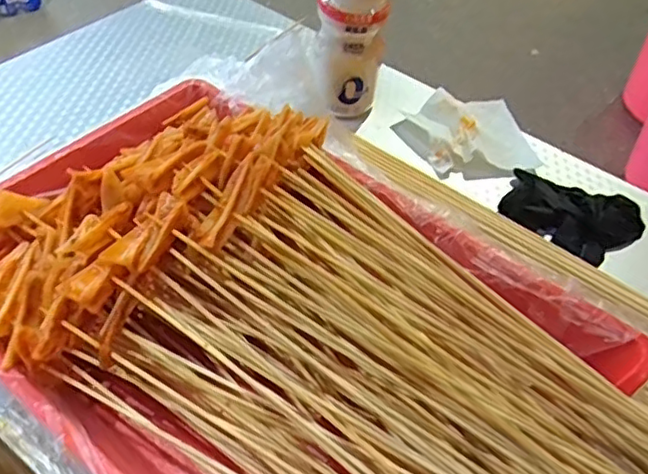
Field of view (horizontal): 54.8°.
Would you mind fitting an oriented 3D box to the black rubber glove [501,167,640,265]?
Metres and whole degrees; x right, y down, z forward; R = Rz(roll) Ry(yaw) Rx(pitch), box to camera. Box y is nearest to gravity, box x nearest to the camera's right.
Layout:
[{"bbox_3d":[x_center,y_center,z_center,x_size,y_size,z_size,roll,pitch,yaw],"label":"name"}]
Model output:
[{"bbox_3d":[0.204,-0.020,0.513,0.108,0.026,0.079,26,50,15],"label":"black rubber glove"}]

